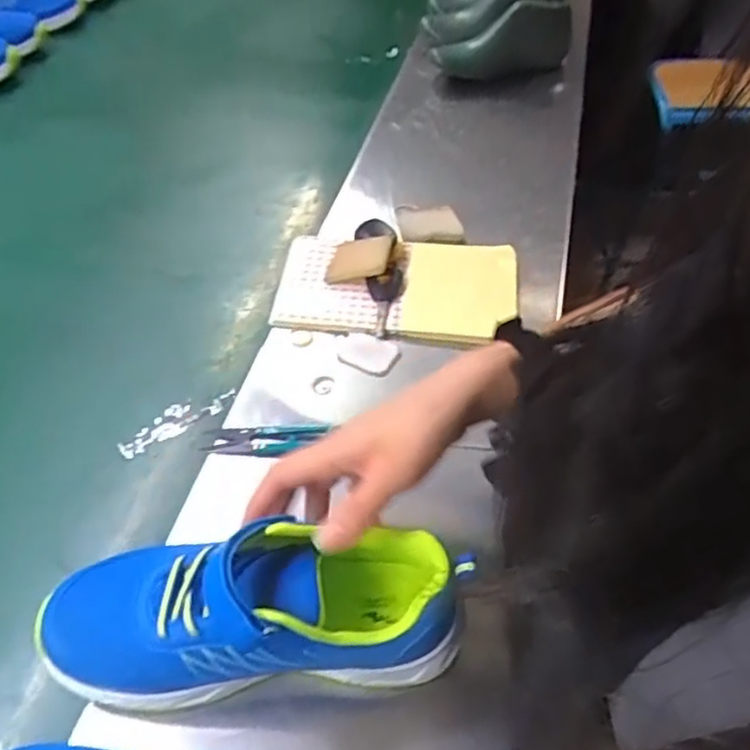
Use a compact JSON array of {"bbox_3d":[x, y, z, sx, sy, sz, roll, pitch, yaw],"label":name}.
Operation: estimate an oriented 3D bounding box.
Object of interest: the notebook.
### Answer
[{"bbox_3d":[0.021,-0.086,0.626,0.215,0.016,0.138,5,49,3],"label":"notebook"}]

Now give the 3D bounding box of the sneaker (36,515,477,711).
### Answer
[{"bbox_3d":[-0.067,0.126,0.381,0.222,0.085,0.084,-4,49,-3],"label":"sneaker"}]

